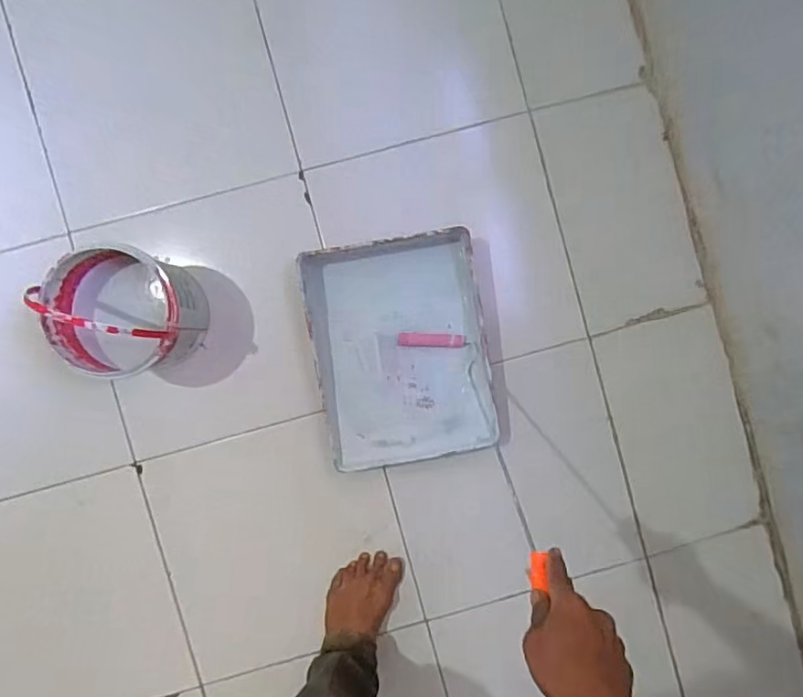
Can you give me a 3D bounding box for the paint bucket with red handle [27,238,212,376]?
[{"bbox_3d":[-0.409,-0.052,0.859,0.176,0.289,0.176,-4,92,-1],"label":"paint bucket with red handle"}]

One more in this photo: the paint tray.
[{"bbox_3d":[0.000,0.008,0.980,0.282,0.079,0.364,-9,92,0],"label":"paint tray"}]

